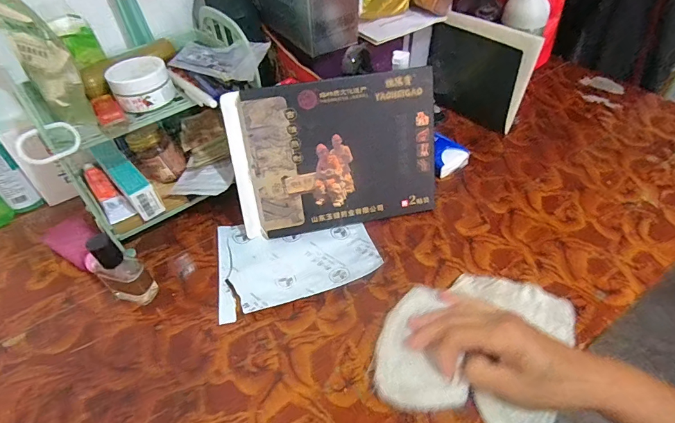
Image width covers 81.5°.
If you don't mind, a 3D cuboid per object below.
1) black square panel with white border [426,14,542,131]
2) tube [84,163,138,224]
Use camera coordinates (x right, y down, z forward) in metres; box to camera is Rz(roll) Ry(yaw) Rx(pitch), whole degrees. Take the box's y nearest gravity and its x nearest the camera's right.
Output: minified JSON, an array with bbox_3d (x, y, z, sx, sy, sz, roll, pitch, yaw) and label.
[{"bbox_3d":[0.197,-0.198,0.566,0.149,0.146,0.024,31,55,32],"label":"black square panel with white border"},{"bbox_3d":[-0.278,-0.023,0.466,0.027,0.014,0.114,-37,52,-27],"label":"tube"}]

